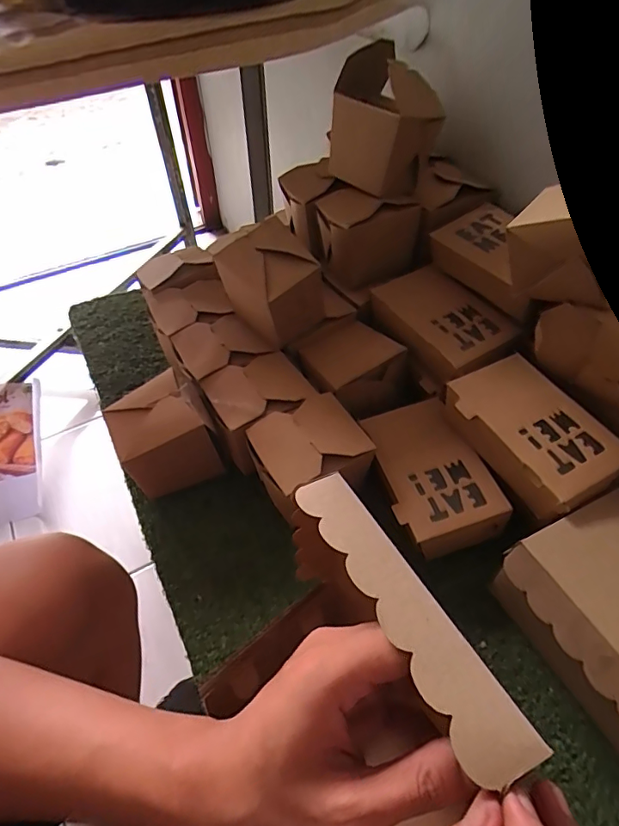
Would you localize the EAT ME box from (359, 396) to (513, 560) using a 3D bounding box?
[{"bbox_3d":[0.114,0.058,0.475,0.096,0.038,0.147,-12,51,-9],"label":"EAT ME box"}]

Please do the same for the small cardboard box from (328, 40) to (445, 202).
[{"bbox_3d":[0.081,-0.310,0.523,0.085,0.110,0.096,-33,57,-24],"label":"small cardboard box"}]

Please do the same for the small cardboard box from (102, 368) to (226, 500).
[{"bbox_3d":[-0.142,0.030,0.486,0.091,0.108,0.081,-19,52,-15],"label":"small cardboard box"}]

